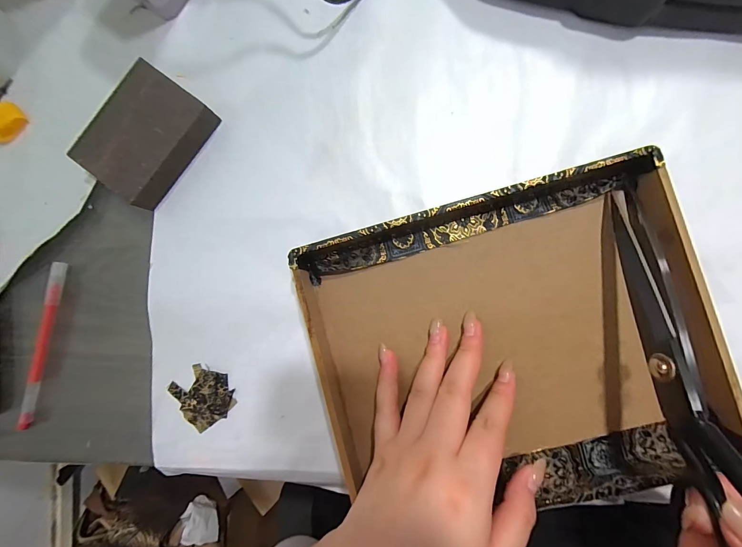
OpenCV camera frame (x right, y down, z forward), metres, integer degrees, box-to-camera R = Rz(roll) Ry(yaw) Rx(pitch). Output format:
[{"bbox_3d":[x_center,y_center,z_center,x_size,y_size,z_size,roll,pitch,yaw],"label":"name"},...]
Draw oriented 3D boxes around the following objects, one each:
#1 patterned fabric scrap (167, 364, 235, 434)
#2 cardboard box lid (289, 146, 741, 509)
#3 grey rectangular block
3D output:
[{"bbox_3d":[-0.135,0.099,0.271,0.044,0.005,0.047,-34,84,4],"label":"patterned fabric scrap"},{"bbox_3d":[0.090,0.049,0.232,0.254,0.042,0.204,-15,86,5],"label":"cardboard box lid"},{"bbox_3d":[-0.180,-0.109,0.271,0.071,0.028,0.096,39,92,7],"label":"grey rectangular block"}]

